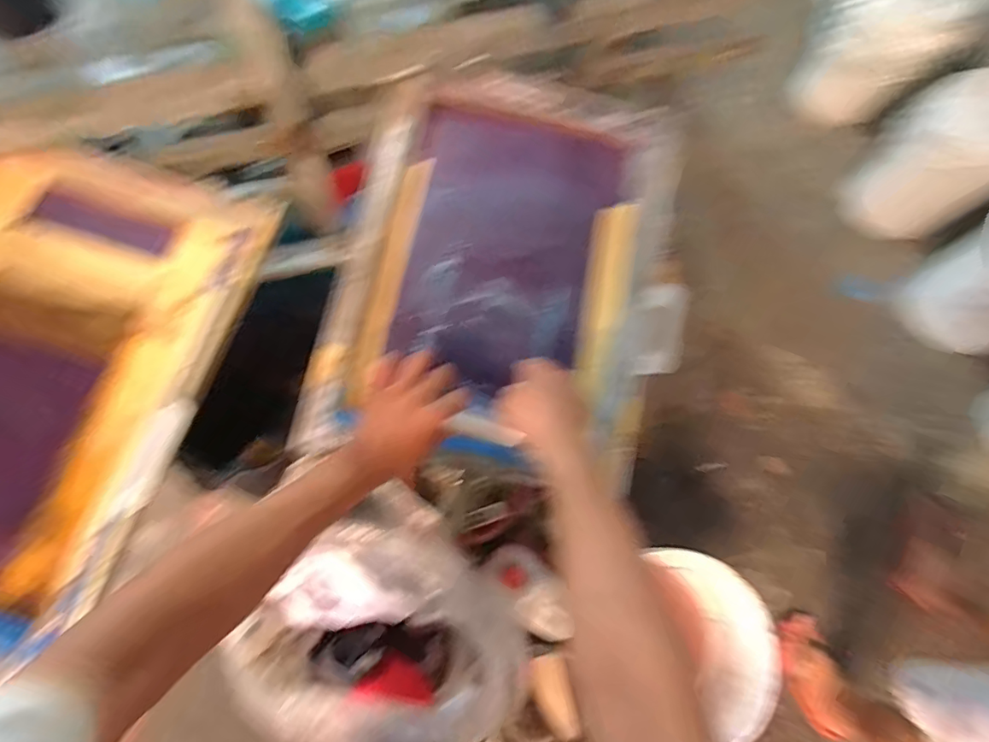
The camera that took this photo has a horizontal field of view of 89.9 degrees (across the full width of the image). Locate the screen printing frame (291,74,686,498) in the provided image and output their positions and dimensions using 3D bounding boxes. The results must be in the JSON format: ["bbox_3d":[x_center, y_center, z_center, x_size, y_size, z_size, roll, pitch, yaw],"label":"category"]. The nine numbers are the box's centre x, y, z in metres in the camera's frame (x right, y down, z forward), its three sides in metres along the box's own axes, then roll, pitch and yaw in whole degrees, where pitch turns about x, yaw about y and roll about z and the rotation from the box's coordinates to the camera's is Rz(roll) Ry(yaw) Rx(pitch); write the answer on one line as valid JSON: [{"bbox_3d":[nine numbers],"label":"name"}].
[{"bbox_3d":[0.018,-0.133,0.661,0.409,0.057,0.541,12,79,-3],"label":"screen printing frame"}]

